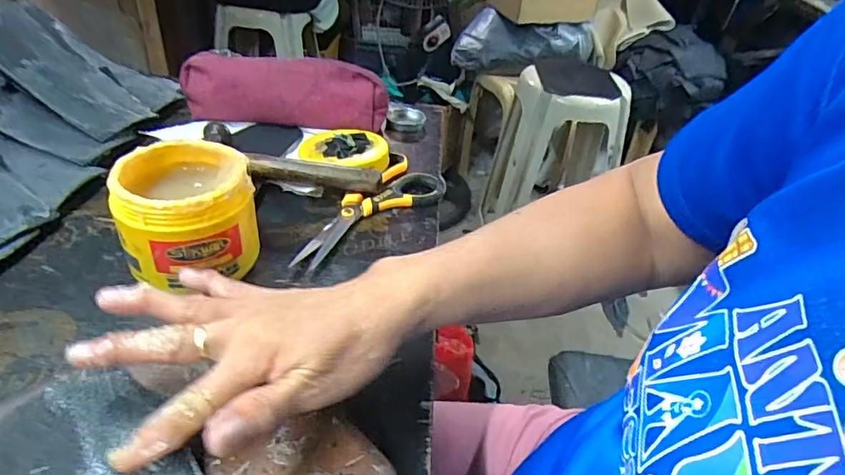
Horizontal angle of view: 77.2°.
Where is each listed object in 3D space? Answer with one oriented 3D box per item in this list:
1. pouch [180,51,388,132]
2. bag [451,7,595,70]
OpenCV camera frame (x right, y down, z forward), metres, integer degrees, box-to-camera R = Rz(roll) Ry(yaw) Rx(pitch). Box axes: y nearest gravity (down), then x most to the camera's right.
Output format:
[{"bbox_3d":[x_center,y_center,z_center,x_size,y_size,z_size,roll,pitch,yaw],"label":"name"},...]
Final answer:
[{"bbox_3d":[-0.158,-0.160,0.612,0.225,0.086,0.051,6,38,-2],"label":"pouch"},{"bbox_3d":[0.318,-0.603,1.660,0.432,0.146,0.142,8,38,1],"label":"bag"}]

